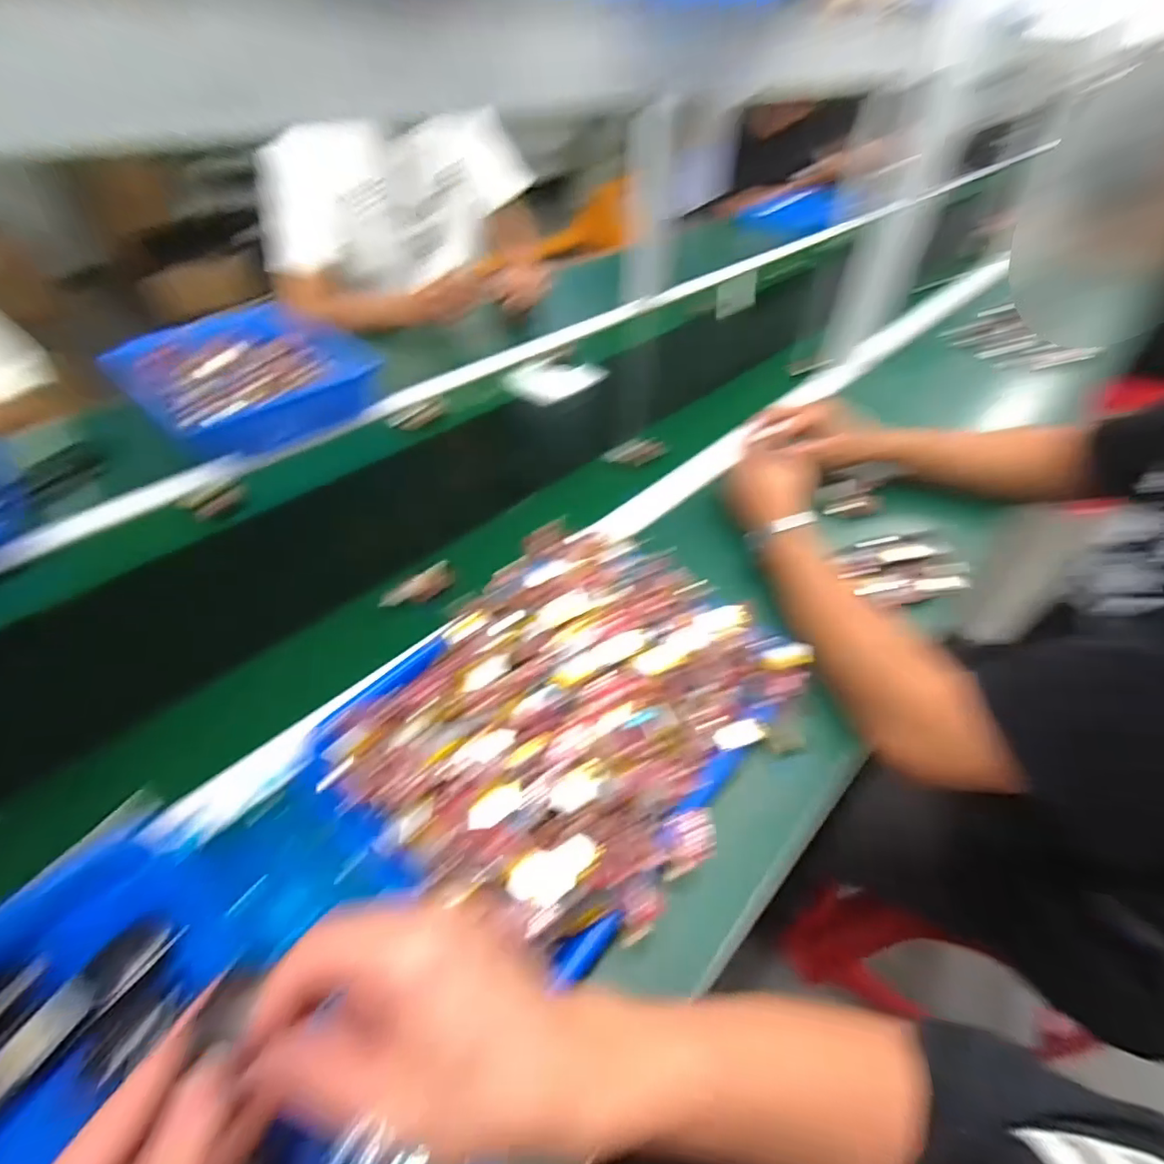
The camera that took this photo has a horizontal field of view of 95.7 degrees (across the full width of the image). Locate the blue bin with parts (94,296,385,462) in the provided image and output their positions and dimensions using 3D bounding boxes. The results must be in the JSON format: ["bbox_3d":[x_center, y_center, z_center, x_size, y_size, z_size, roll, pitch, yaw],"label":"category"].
[{"bbox_3d":[-0.528,-0.312,0.833,0.365,0.082,0.262,34,55,27],"label":"blue bin with parts"}]

